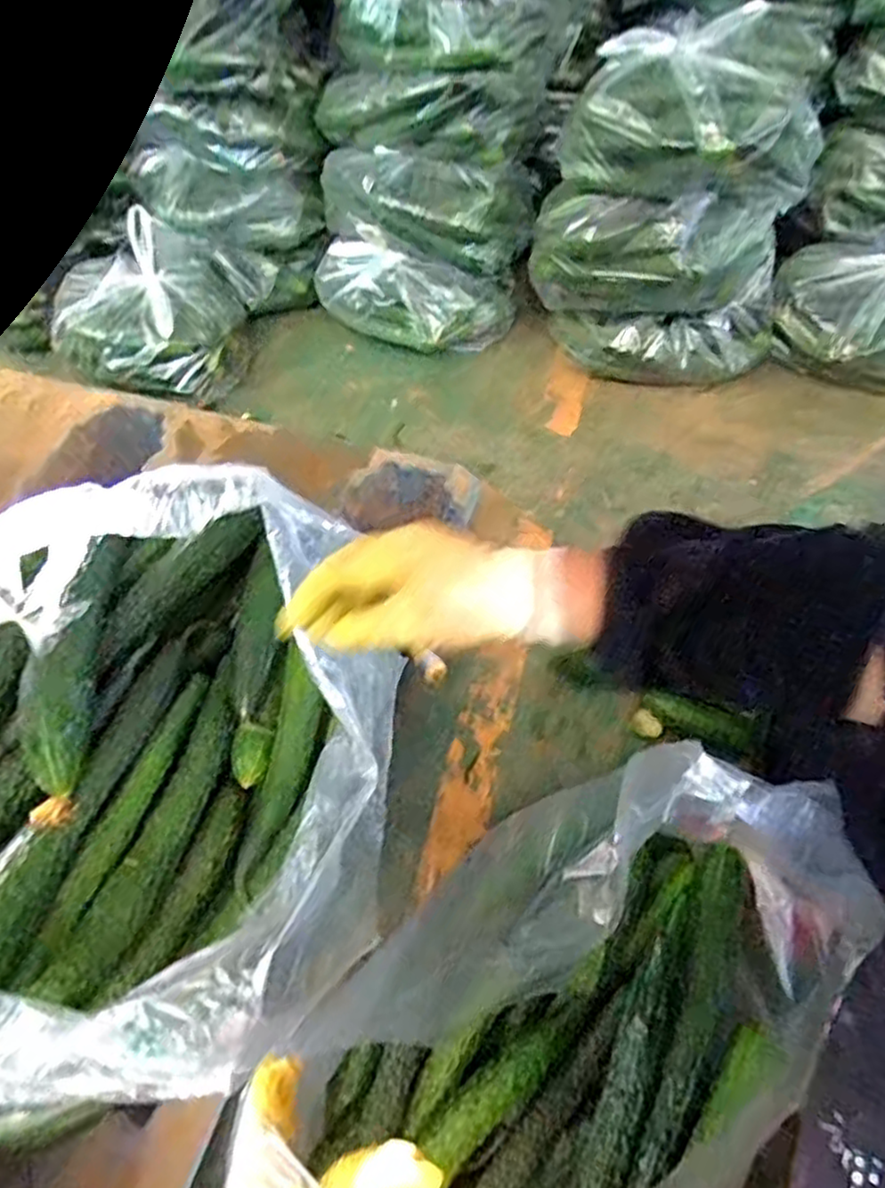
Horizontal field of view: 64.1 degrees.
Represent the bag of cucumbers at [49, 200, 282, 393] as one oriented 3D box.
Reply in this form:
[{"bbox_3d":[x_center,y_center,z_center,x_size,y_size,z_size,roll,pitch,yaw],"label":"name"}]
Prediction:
[{"bbox_3d":[-0.485,-0.484,1.167,0.305,0.134,0.279,11,57,11],"label":"bag of cucumbers"}]

